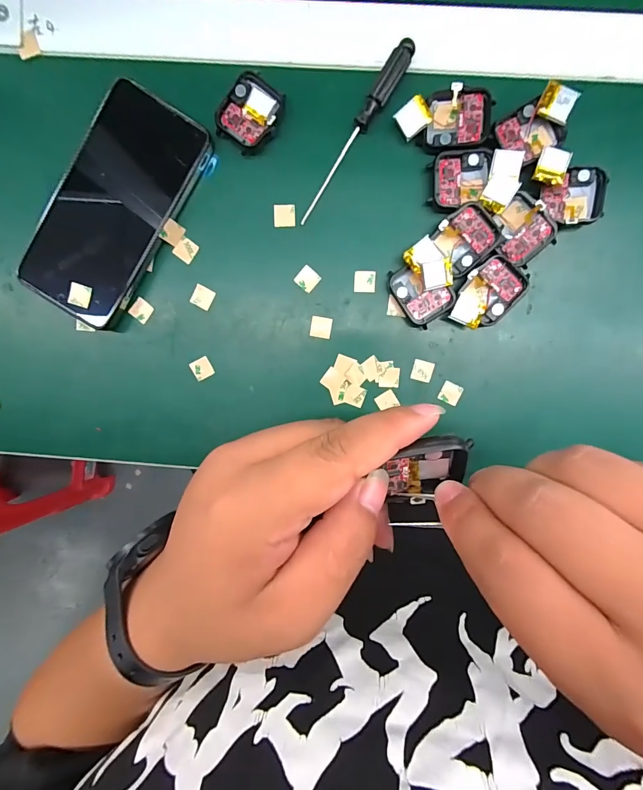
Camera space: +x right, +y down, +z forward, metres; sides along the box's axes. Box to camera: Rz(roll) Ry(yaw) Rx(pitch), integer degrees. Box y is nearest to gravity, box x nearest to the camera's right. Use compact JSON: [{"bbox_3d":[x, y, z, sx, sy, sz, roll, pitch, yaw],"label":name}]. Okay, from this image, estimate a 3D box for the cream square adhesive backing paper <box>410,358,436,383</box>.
[{"bbox_3d":[0.077,-0.018,0.283,0.016,0.004,0.015,14,98,0],"label":"cream square adhesive backing paper"}]

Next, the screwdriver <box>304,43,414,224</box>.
[{"bbox_3d":[0.022,-0.182,0.259,0.014,0.011,0.131,35,98,-3],"label":"screwdriver"}]

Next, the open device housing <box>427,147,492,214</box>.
[{"bbox_3d":[0.096,-0.148,0.255,0.043,0.008,0.038,-3,98,3],"label":"open device housing"}]

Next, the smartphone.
[{"bbox_3d":[-0.149,-0.134,0.269,0.076,0.017,0.159,31,98,-2],"label":"smartphone"}]

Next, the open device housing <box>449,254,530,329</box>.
[{"bbox_3d":[0.119,-0.071,0.269,0.037,0.014,0.052,35,98,-3],"label":"open device housing"}]

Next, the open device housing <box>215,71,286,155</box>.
[{"bbox_3d":[-0.050,-0.197,0.259,0.038,0.009,0.045,37,97,-3],"label":"open device housing"}]

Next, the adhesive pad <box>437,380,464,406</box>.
[{"bbox_3d":[0.100,-0.001,0.285,0.015,0.004,0.016,24,98,-1],"label":"adhesive pad"}]

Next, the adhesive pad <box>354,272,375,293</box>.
[{"bbox_3d":[0.033,-0.085,0.276,0.016,0.004,0.015,1,98,2],"label":"adhesive pad"}]

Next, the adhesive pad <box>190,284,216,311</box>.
[{"bbox_3d":[-0.091,-0.074,0.282,0.016,0.004,0.015,28,98,-2],"label":"adhesive pad"}]

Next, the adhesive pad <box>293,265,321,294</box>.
[{"bbox_3d":[-0.010,-0.087,0.277,0.016,0.004,0.015,43,97,-4],"label":"adhesive pad"}]

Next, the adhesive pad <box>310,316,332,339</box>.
[{"bbox_3d":[0.000,-0.051,0.282,0.015,0.004,0.015,10,98,1],"label":"adhesive pad"}]

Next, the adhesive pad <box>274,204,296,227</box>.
[{"bbox_3d":[-0.027,-0.132,0.272,0.015,0.004,0.015,0,98,2],"label":"adhesive pad"}]

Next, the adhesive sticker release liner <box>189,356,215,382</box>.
[{"bbox_3d":[-0.093,-0.020,0.289,0.015,0.004,0.016,-27,96,5],"label":"adhesive sticker release liner"}]

